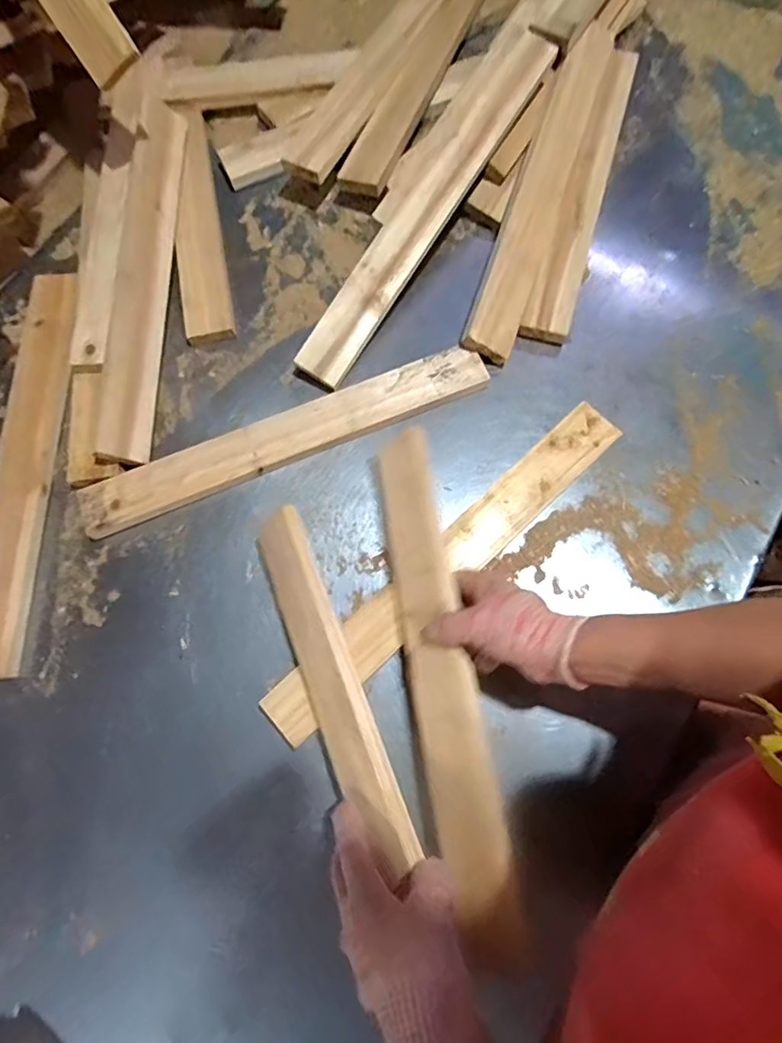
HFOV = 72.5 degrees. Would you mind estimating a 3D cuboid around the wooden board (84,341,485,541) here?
[{"bbox_3d":[-0.121,-0.099,0.630,0.490,0.027,0.062,-22,74,-5],"label":"wooden board"}]

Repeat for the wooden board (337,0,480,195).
[{"bbox_3d":[0.051,-0.657,0.754,0.059,0.026,0.495,26,78,-10],"label":"wooden board"}]

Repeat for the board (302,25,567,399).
[{"bbox_3d":[0.046,-0.393,0.659,0.064,0.019,0.510,34,88,3],"label":"board"}]

